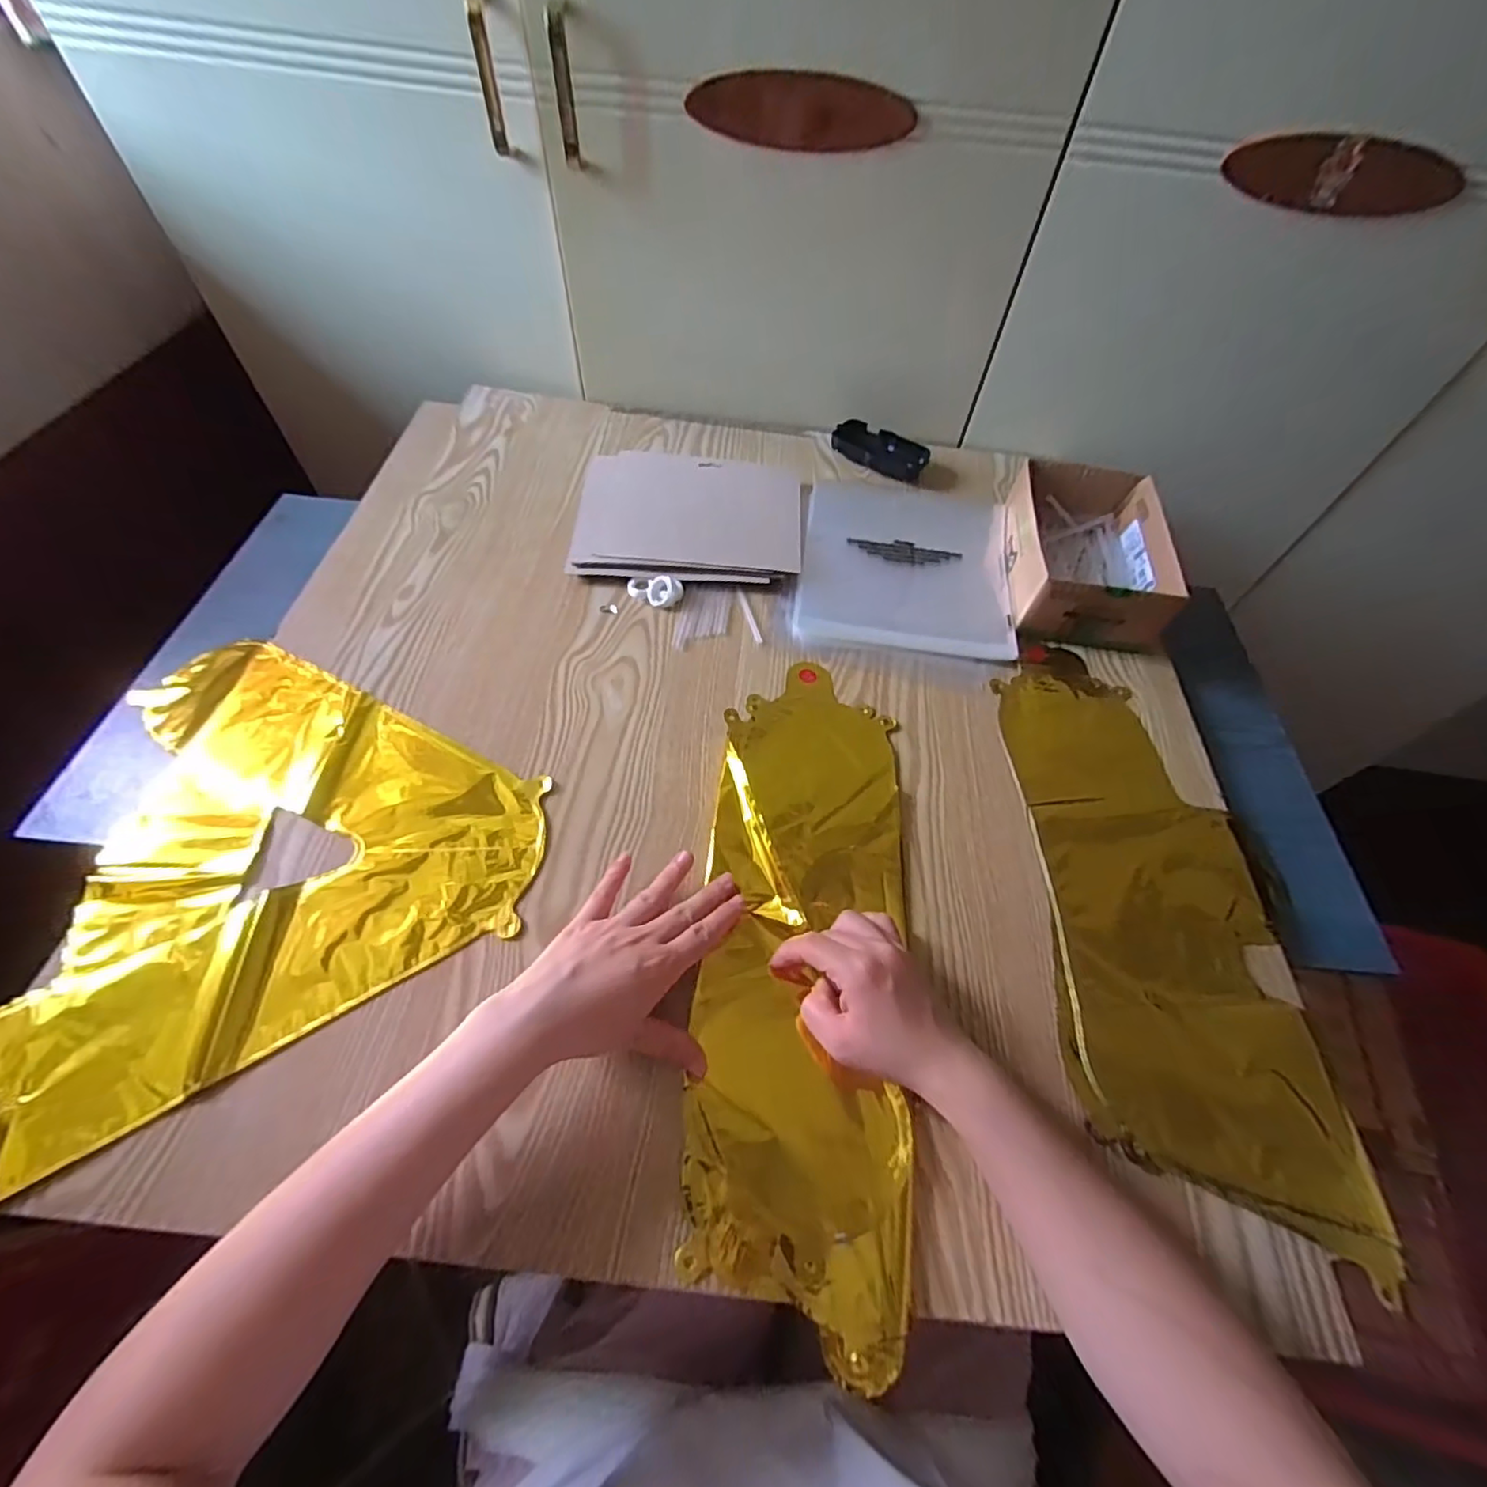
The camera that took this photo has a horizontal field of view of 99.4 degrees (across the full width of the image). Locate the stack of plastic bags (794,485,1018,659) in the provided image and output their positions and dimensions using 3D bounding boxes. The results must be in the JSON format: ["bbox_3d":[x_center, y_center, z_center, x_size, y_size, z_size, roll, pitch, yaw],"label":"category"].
[{"bbox_3d":[0.162,-0.187,0.630,0.202,0.013,0.236,8,57,2],"label":"stack of plastic bags"}]

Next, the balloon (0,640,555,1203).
[{"bbox_3d":[-0.312,0.084,0.421,0.326,0.011,0.357,3,57,-1],"label":"balloon"}]

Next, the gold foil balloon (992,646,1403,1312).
[{"bbox_3d":[0.296,0.101,0.460,0.164,0.014,0.410,4,57,-1],"label":"gold foil balloon"}]

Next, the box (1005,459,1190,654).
[{"bbox_3d":[0.333,-0.189,0.619,0.133,0.069,0.197,10,57,3],"label":"box"}]

